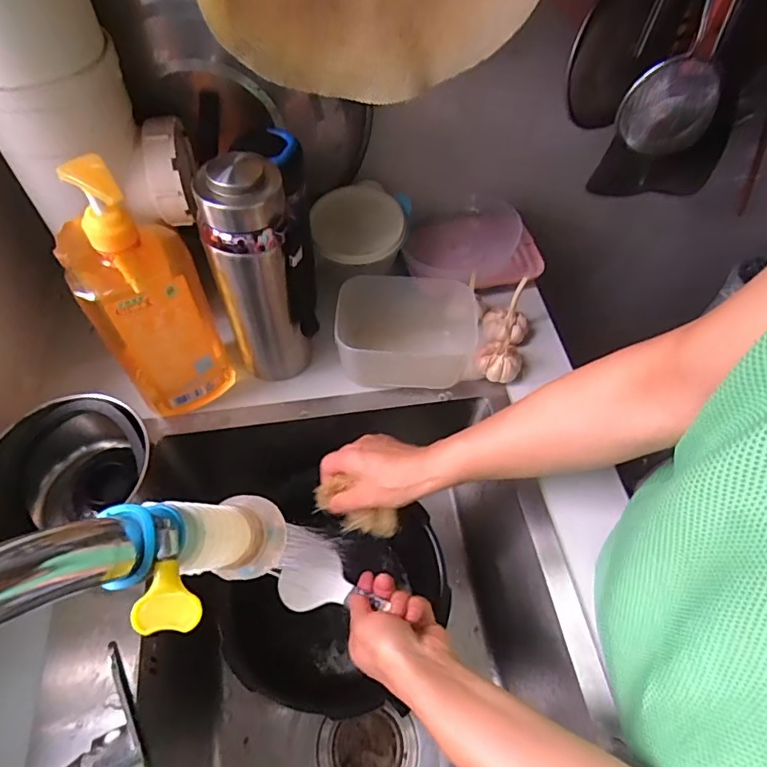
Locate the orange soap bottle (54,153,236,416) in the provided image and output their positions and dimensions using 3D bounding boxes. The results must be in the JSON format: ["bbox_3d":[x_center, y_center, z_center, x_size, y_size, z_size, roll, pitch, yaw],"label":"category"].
[{"bbox_3d":[-0.210,-0.075,0.456,0.095,0.258,0.074,-21,60,-15],"label":"orange soap bottle"}]

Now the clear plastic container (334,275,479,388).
[{"bbox_3d":[0.028,-0.059,0.580,0.159,0.064,0.113,0,57,-2],"label":"clear plastic container"}]

